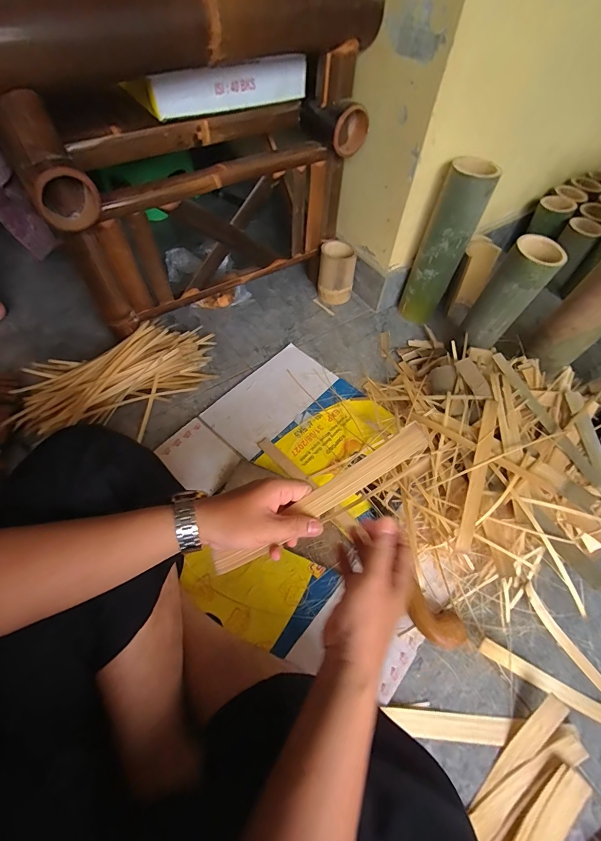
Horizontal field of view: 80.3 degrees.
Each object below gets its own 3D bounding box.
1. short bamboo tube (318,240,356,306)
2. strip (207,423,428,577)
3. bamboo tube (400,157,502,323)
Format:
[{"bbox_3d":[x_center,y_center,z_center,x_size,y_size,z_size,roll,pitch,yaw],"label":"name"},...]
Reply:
[{"bbox_3d":[0.089,-0.364,0.891,0.087,0.120,0.086,9,58,1],"label":"short bamboo tube"},{"bbox_3d":[0.019,0.089,0.391,0.267,0.022,0.030,-36,64,8],"label":"strip"},{"bbox_3d":[0.306,-0.368,0.782,0.093,0.324,0.080,21,59,9],"label":"bamboo tube"}]

